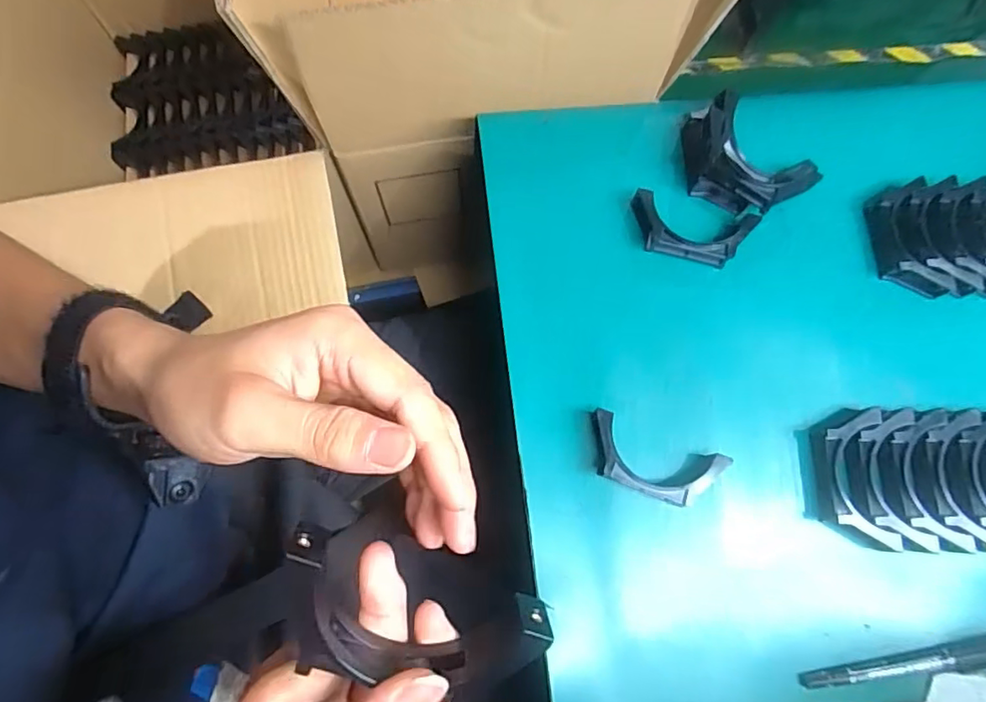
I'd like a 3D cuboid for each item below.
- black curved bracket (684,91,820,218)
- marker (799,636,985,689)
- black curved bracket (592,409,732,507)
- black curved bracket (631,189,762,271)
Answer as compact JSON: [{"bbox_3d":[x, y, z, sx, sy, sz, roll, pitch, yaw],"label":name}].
[{"bbox_3d":[0.186,-0.145,0.430,0.105,0.044,0.066,42,78,10],"label":"black curved bracket"},{"bbox_3d":[0.262,0.195,0.355,0.137,0.010,0.017,-7,74,-3],"label":"marker"},{"bbox_3d":[0.109,0.075,0.380,0.095,0.017,0.042,19,75,4],"label":"black curved bracket"},{"bbox_3d":[0.147,-0.089,0.423,0.091,0.021,0.039,13,74,2],"label":"black curved bracket"}]

